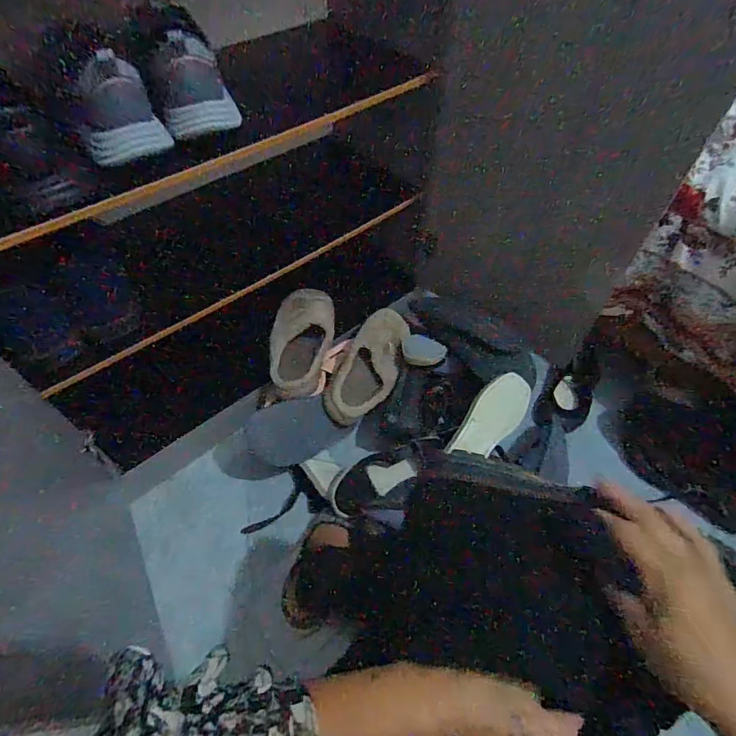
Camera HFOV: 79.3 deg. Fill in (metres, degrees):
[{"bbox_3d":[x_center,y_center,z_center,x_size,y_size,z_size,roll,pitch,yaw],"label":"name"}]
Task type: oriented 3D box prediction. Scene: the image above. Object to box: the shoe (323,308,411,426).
[{"bbox_3d":[0.006,-0.007,0.873,0.102,0.077,0.253,24,70,16],"label":"shoe"}]

